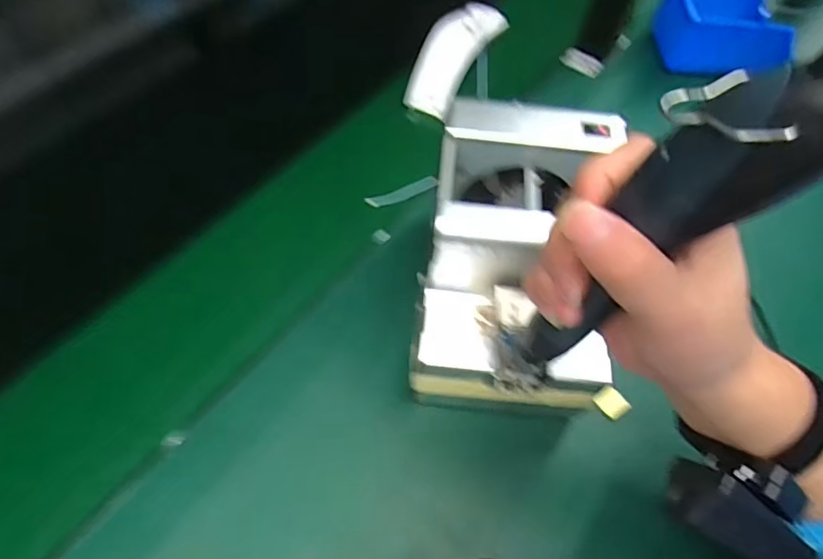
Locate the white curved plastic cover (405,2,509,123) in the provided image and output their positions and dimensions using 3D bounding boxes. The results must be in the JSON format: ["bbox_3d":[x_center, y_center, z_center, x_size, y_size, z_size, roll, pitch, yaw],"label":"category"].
[{"bbox_3d":[0.051,-0.261,0.599,0.064,0.036,0.199,25,59,12],"label":"white curved plastic cover"}]

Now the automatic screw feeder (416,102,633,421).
[{"bbox_3d":[0.077,-0.009,0.379,0.134,0.146,0.187,6,57,0],"label":"automatic screw feeder"}]

